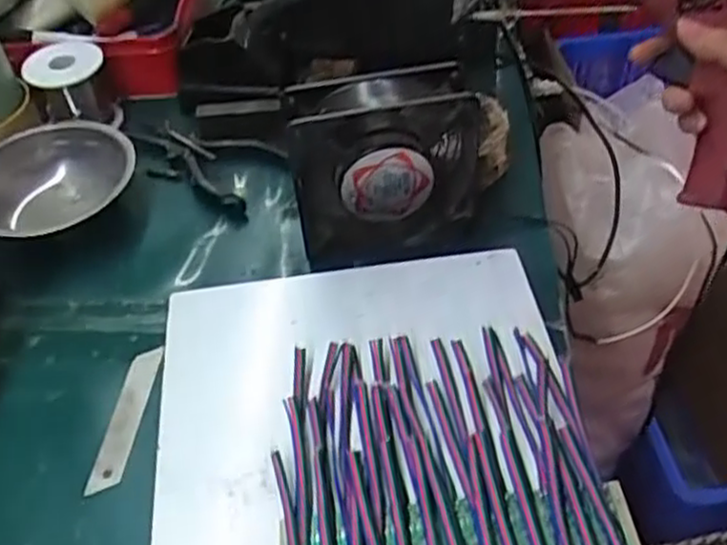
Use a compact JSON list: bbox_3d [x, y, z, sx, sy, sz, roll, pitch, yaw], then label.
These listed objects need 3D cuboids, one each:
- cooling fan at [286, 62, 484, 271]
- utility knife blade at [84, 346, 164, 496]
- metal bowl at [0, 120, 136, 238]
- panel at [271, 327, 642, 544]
[{"bbox_3d":[0.015,-0.072,0.522,0.125,0.122,0.049,-10,46,-7],"label":"cooling fan"},{"bbox_3d":[-0.144,0.088,0.462,0.020,0.004,0.097,0,48,9],"label":"utility knife blade"},{"bbox_3d":[-0.246,-0.071,0.593,0.127,0.043,0.127,-1,46,2],"label":"metal bowl"},{"bbox_3d":[0.042,0.106,0.364,0.163,0.024,0.189,-5,46,-2],"label":"panel"}]

